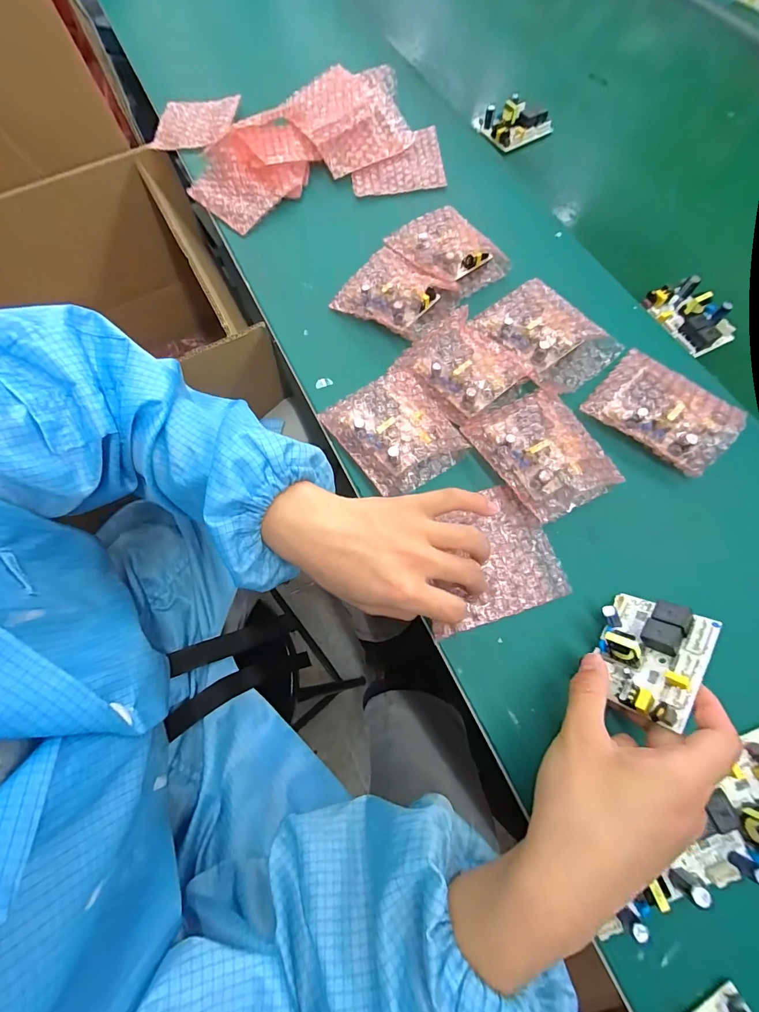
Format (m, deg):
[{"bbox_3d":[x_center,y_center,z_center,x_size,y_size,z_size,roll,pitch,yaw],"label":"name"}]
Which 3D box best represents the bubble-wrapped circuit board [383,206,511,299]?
[{"bbox_3d":[0.073,-0.277,0.423,0.080,0.034,0.107,-35,72,-10],"label":"bubble-wrapped circuit board"}]

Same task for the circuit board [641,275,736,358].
[{"bbox_3d":[0.317,-0.194,0.401,0.061,0.022,0.080,-27,71,-8],"label":"circuit board"}]

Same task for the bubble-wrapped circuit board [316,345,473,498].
[{"bbox_3d":[0.015,-0.076,0.354,0.099,0.028,0.114,-33,72,-10],"label":"bubble-wrapped circuit board"}]

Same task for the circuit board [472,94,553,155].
[{"bbox_3d":[0.179,-0.505,0.522,0.089,0.031,0.060,-28,71,-8],"label":"circuit board"}]

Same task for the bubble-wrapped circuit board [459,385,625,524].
[{"bbox_3d":[0.141,-0.050,0.336,0.092,0.040,0.109,-26,71,-7],"label":"bubble-wrapped circuit board"}]

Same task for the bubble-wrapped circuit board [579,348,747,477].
[{"bbox_3d":[0.250,-0.087,0.348,0.110,0.030,0.085,37,75,14],"label":"bubble-wrapped circuit board"}]

